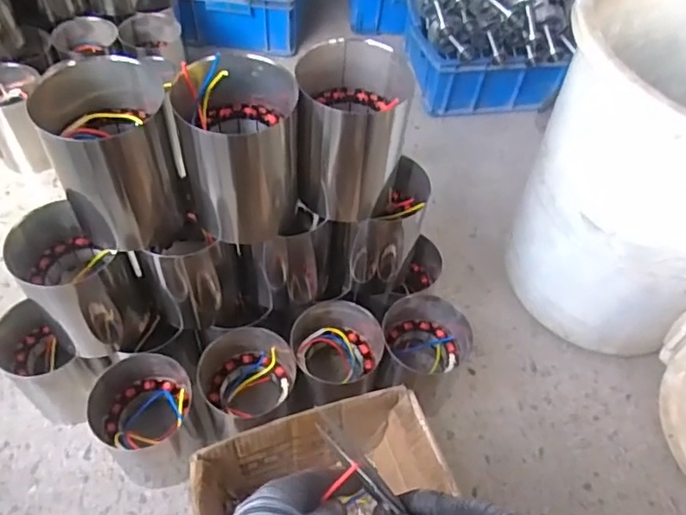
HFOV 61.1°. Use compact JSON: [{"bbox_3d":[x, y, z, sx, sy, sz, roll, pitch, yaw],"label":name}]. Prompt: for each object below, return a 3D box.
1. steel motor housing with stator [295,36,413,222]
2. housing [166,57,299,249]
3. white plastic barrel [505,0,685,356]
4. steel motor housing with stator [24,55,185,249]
[{"bbox_3d":[0.007,-0.139,0.668,0.115,0.169,0.110,0,54,-5],"label":"steel motor housing with stator"},{"bbox_3d":[-0.111,-0.113,0.635,0.116,0.165,0.109,-10,55,-12],"label":"housing"},{"bbox_3d":[0.468,-0.127,0.845,0.398,0.432,0.391,-22,58,-19],"label":"white plastic barrel"},{"bbox_3d":[-0.237,-0.105,0.616,0.113,0.182,0.103,-16,57,-16],"label":"steel motor housing with stator"}]

